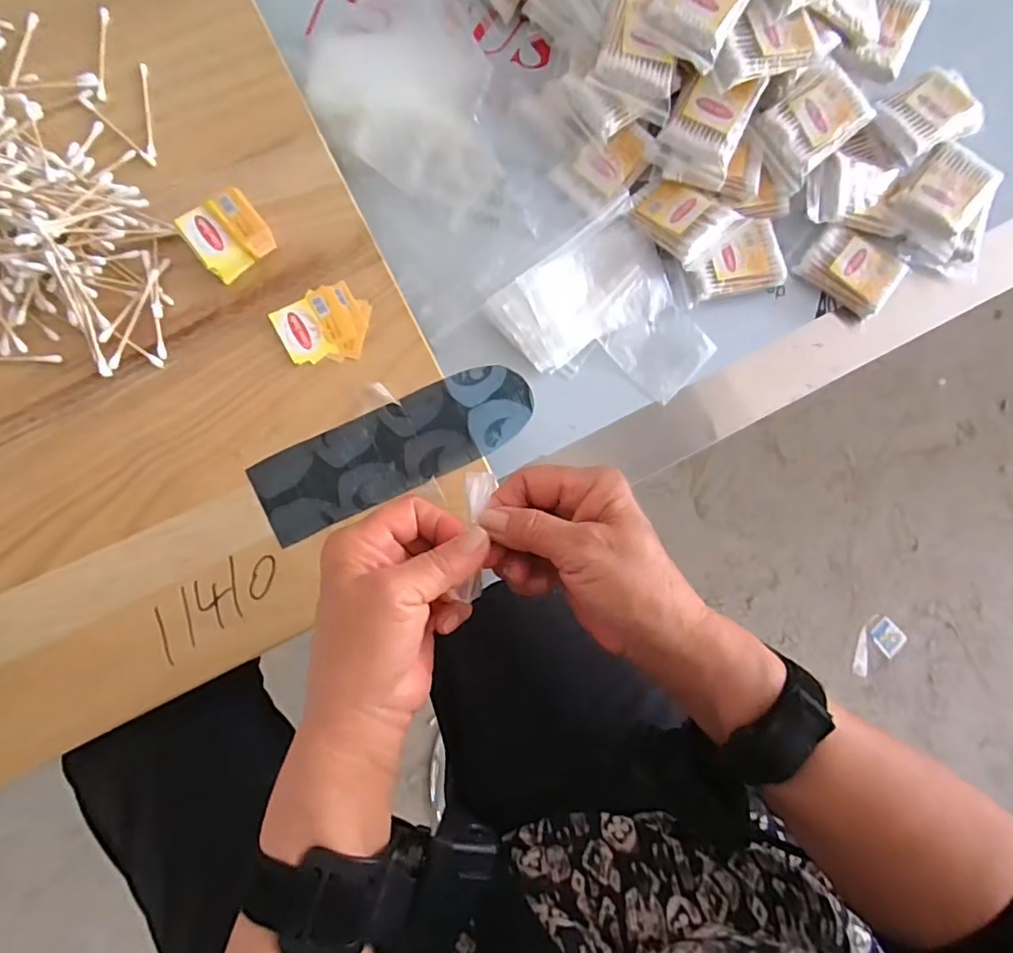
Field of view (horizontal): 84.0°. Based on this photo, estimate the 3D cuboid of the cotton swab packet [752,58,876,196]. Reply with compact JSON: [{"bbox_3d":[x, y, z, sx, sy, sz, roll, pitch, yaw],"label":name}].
[{"bbox_3d":[0.239,-0.277,0.437,0.080,0.019,0.059,-42,87,-6],"label":"cotton swab packet"}]

